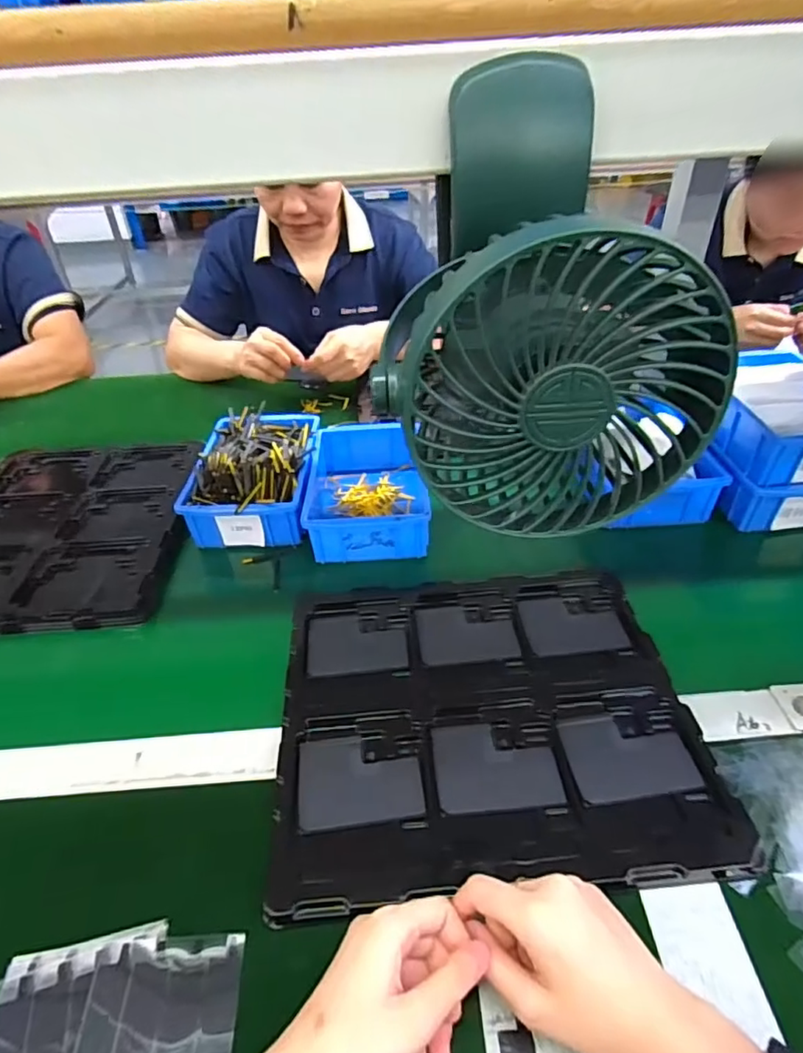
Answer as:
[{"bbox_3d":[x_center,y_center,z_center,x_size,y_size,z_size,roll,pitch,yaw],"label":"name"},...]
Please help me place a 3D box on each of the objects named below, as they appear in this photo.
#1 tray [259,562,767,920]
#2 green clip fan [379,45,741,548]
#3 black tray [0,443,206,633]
[{"bbox_3d":[0.066,0.149,0.468,0.319,0.019,0.273,-5,39,-2],"label":"tray"},{"bbox_3d":[0.049,-0.080,0.217,0.105,0.130,0.107,-7,39,-5],"label":"green clip fan"},{"bbox_3d":[-0.393,-0.003,0.677,0.294,0.032,0.324,-2,39,1],"label":"black tray"}]

